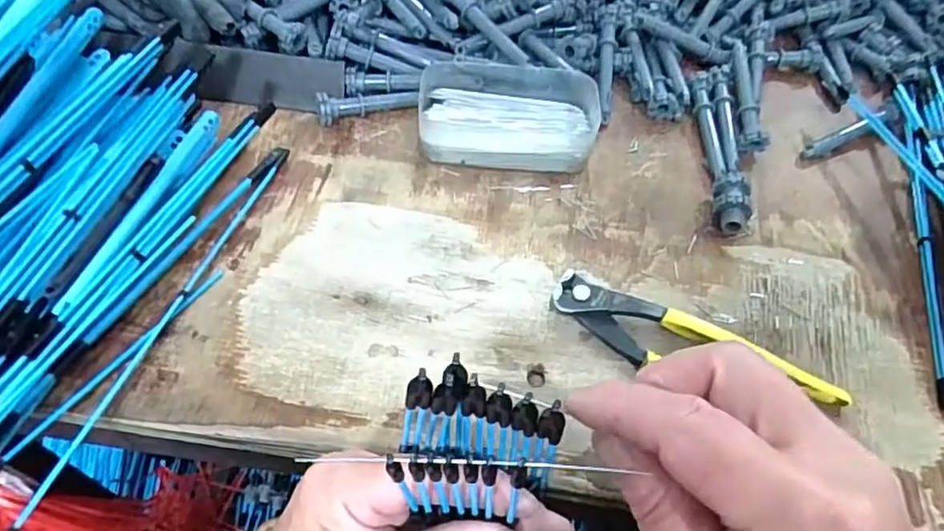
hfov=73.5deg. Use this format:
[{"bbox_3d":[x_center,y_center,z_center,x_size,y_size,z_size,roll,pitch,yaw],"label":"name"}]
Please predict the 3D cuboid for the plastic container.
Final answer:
[{"bbox_3d":[0.025,-0.102,0.428,0.117,0.030,0.071,6,56,1],"label":"plastic container"}]

